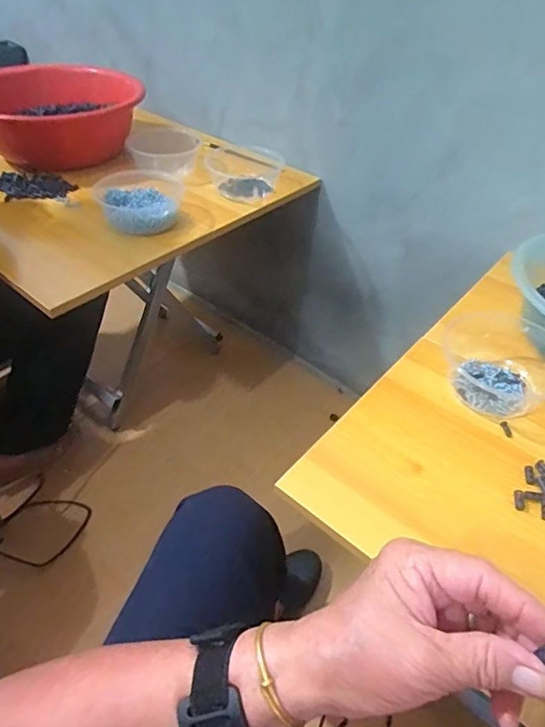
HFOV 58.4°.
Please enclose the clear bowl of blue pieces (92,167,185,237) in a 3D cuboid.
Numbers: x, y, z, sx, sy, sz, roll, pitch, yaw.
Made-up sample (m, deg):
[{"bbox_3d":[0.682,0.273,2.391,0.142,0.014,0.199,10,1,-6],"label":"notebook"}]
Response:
[{"bbox_3d":[-0.225,-0.283,0.825,0.143,0.049,0.169,-11,47,-14],"label":"clear bowl of blue pieces"}]

